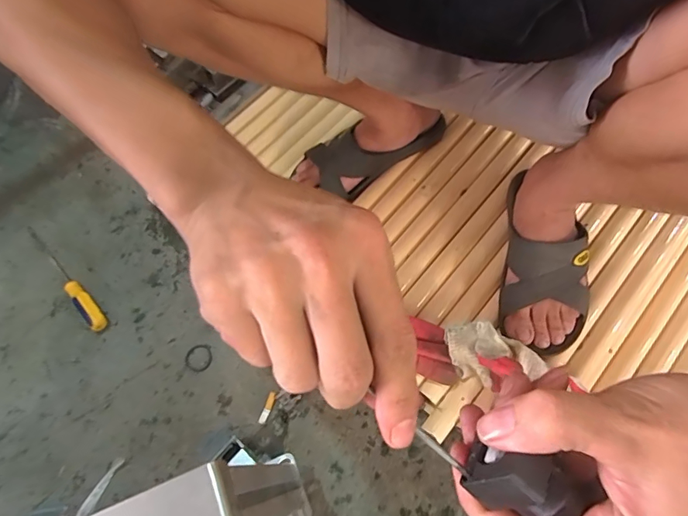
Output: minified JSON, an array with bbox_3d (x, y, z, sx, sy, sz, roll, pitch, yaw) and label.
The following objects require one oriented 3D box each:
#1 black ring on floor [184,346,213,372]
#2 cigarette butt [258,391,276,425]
[{"bbox_3d":[-0.193,0.133,0.593,0.036,0.004,0.036,-2,60,3],"label":"black ring on floor"},{"bbox_3d":[-0.095,0.187,0.558,0.010,0.009,0.040,18,70,10],"label":"cigarette butt"}]

